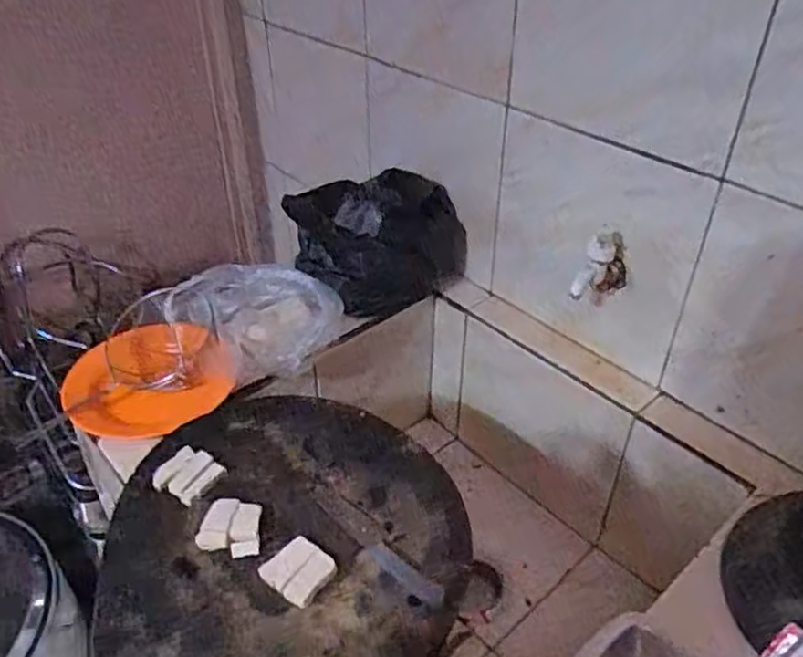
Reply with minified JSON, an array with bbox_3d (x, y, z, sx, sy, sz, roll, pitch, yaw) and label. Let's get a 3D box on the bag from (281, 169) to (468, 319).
[{"bbox_3d":[-0.034,-0.126,1.016,0.241,0.172,0.105,-18,41,-22],"label":"bag"}]

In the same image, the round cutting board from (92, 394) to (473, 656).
[{"bbox_3d":[-0.115,0.201,0.667,0.332,0.037,0.356,0,38,0],"label":"round cutting board"}]

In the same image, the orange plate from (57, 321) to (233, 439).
[{"bbox_3d":[-0.329,0.066,0.882,0.193,0.045,0.172,-33,56,-21],"label":"orange plate"}]

